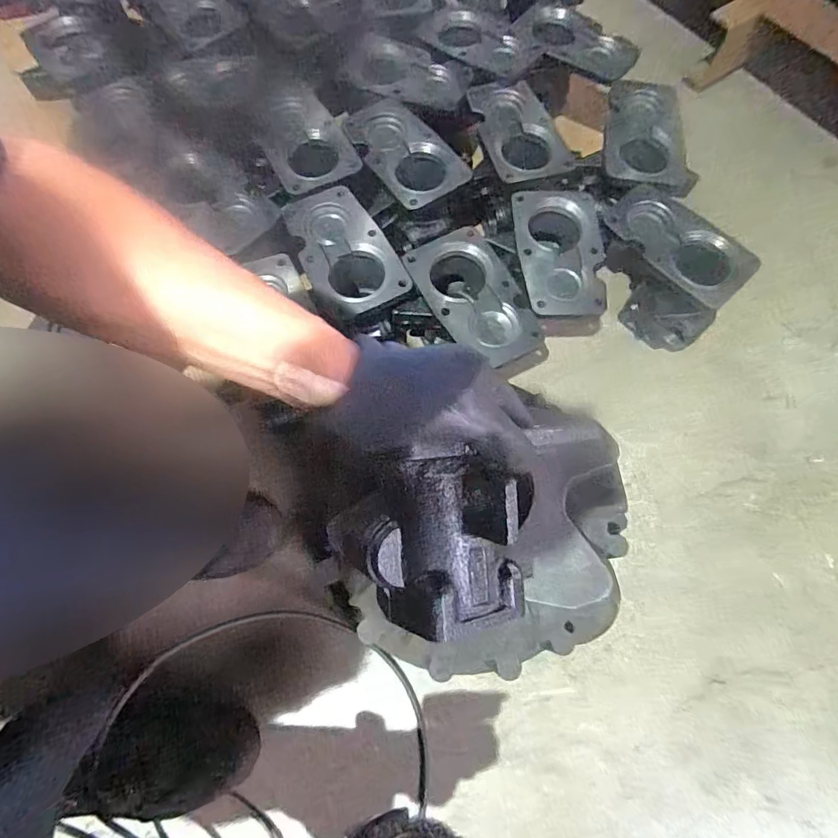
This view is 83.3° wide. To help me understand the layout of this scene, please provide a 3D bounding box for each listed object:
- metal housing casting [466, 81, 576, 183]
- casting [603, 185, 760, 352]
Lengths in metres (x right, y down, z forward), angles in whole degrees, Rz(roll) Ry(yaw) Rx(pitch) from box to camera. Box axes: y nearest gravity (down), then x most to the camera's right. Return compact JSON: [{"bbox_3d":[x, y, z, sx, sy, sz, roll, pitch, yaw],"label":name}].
[{"bbox_3d":[0.141,-0.408,0.676,0.108,0.040,0.176,-15,72,-7],"label":"metal housing casting"},{"bbox_3d":[0.328,-0.201,0.655,0.201,0.131,0.129,43,75,12],"label":"casting"}]

